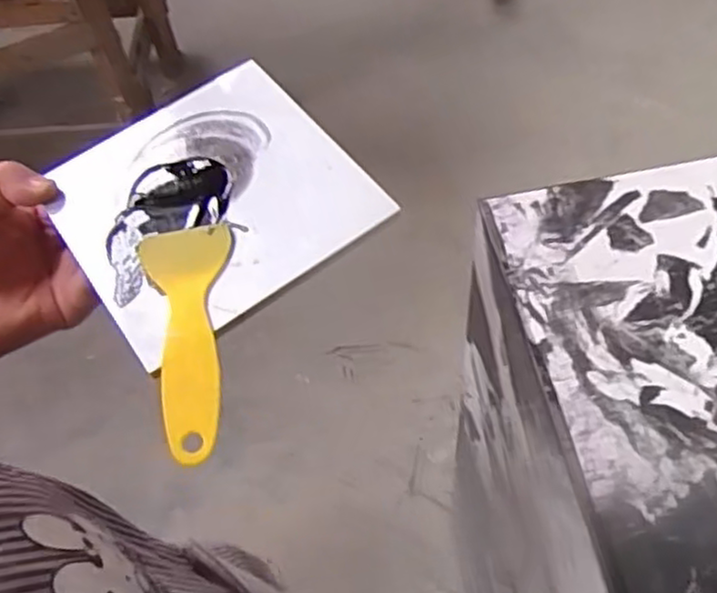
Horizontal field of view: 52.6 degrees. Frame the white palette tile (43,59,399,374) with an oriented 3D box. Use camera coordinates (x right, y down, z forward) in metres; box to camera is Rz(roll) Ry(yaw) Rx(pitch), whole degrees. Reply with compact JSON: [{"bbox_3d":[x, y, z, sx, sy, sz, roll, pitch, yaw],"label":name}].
[{"bbox_3d":[-0.082,-0.055,0.395,0.147,0.008,0.150,-33,61,-11],"label":"white palette tile"}]

